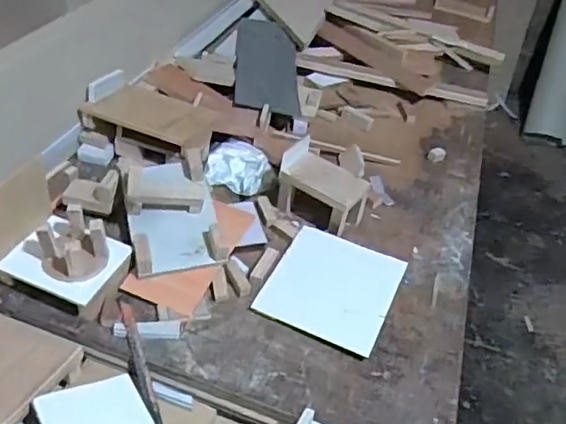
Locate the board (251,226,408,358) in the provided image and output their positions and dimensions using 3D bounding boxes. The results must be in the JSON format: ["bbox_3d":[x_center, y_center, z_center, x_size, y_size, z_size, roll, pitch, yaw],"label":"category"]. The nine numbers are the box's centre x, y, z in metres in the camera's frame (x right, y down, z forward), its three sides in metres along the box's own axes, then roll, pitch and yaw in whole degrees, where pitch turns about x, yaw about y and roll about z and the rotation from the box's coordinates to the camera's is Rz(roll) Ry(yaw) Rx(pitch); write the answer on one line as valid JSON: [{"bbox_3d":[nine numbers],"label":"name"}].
[{"bbox_3d":[0.067,0.095,0.740,0.156,0.008,0.164,20,47,17],"label":"board"}]

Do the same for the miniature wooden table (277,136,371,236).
[{"bbox_3d":[0.056,-0.030,0.841,0.130,0.089,0.078,29,44,20],"label":"miniature wooden table"}]

